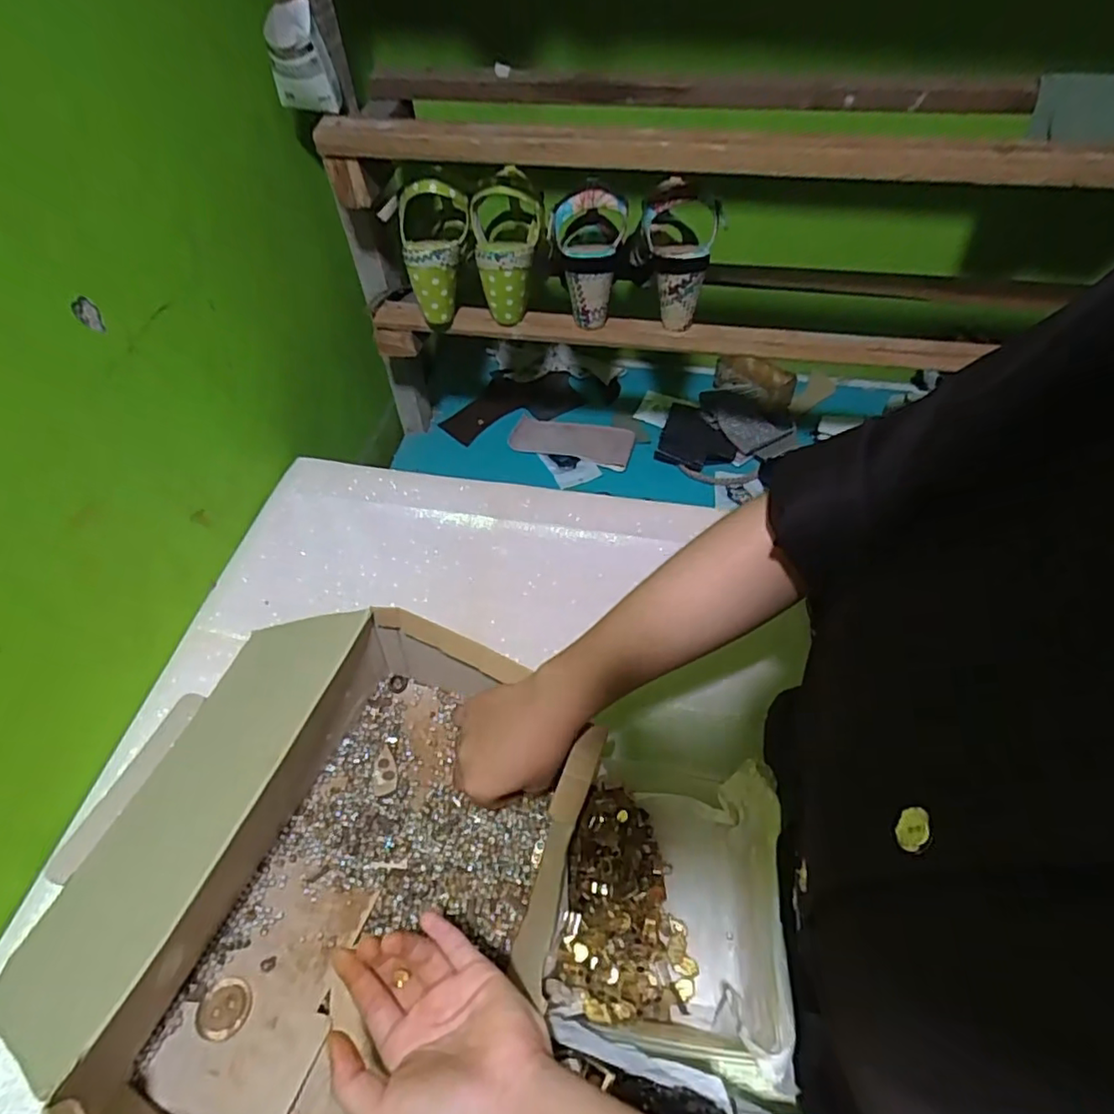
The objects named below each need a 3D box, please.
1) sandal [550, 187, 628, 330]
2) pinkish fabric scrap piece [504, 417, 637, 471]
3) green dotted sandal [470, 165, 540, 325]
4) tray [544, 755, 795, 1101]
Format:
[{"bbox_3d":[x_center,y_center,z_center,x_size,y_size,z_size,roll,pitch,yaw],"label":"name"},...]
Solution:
[{"bbox_3d":[0.035,-0.333,0.674,0.080,0.137,0.084,-1,52,1],"label":"sandal"},{"bbox_3d":[0.024,-0.185,0.953,0.185,0.017,0.087,10,53,9],"label":"pinkish fabric scrap piece"},{"bbox_3d":[-0.057,-0.338,0.679,0.082,0.139,0.061,0,52,2],"label":"green dotted sandal"},{"bbox_3d":[0.077,0.243,0.433,0.144,0.081,0.176,8,51,5],"label":"tray"}]

